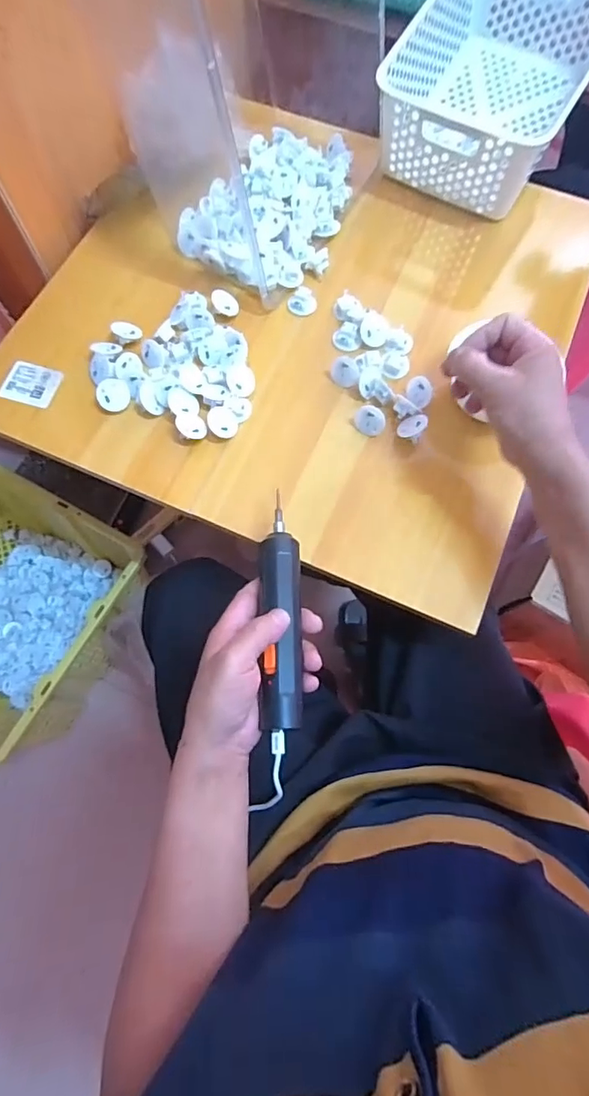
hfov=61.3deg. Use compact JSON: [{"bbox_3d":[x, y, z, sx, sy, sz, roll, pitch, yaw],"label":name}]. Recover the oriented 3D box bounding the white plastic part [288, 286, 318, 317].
[{"bbox_3d":[0.010,-0.284,0.572,0.030,0.014,0.031,0,71,0],"label":"white plastic part"}]

